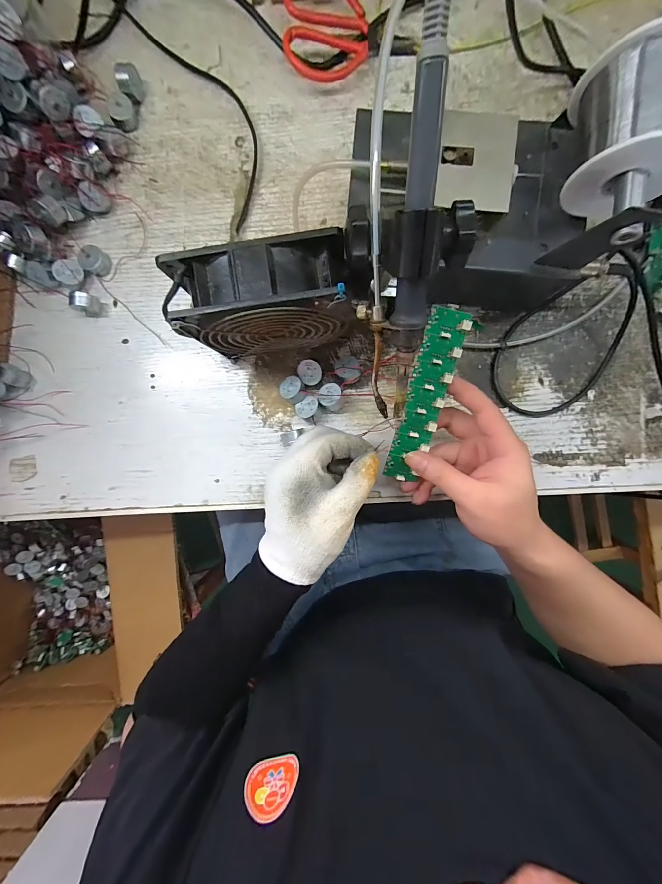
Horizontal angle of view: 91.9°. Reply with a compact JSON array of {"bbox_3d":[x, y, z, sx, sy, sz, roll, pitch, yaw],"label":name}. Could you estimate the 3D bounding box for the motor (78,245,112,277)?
[{"bbox_3d":[-0.232,-0.177,0.314,0.023,0.013,0.026,40,93,0],"label":"motor"}]

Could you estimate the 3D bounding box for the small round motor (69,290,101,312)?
[{"bbox_3d":[-0.239,-0.135,0.312,0.018,0.019,0.018,0,92,2],"label":"small round motor"}]

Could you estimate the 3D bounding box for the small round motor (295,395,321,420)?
[{"bbox_3d":[-0.021,-0.032,0.310,0.023,0.019,0.022,0,92,2],"label":"small round motor"}]

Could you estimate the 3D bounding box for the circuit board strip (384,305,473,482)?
[{"bbox_3d":[0.073,-0.034,0.253,0.032,0.009,0.137,16,107,1],"label":"circuit board strip"}]

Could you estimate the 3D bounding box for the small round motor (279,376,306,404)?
[{"bbox_3d":[-0.037,-0.051,0.311,0.024,0.018,0.023,0,92,2],"label":"small round motor"}]

